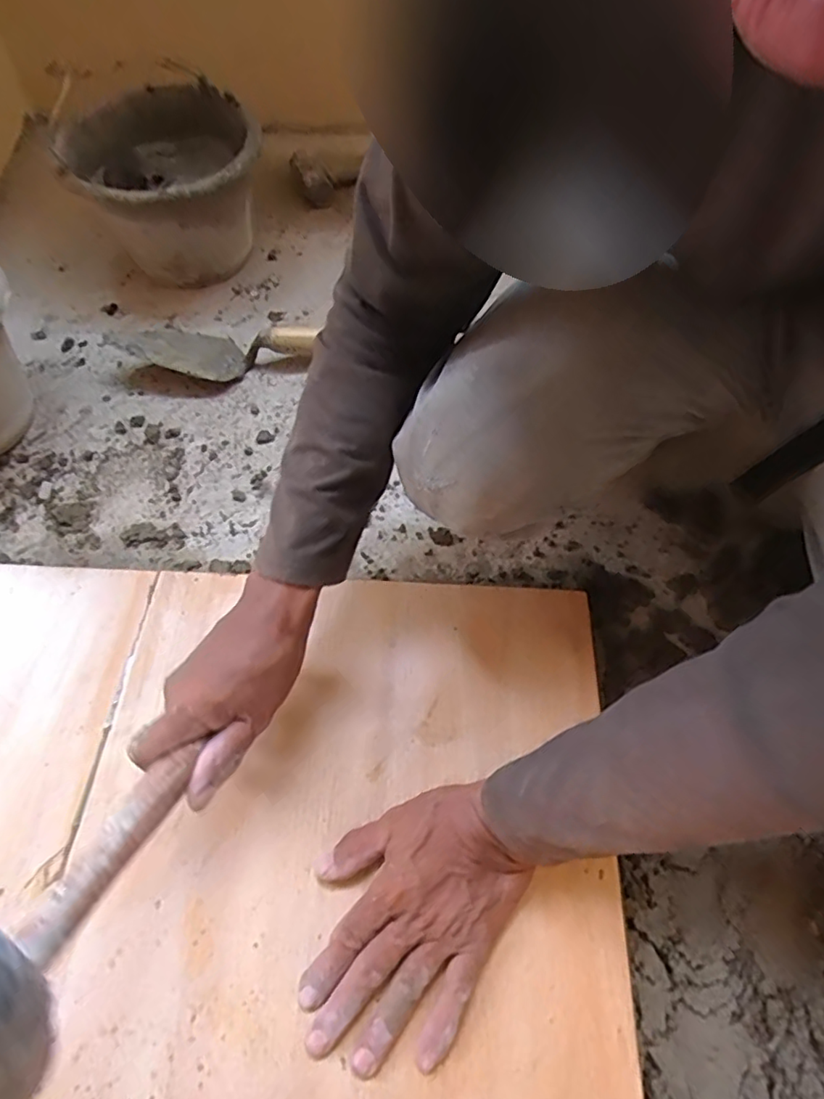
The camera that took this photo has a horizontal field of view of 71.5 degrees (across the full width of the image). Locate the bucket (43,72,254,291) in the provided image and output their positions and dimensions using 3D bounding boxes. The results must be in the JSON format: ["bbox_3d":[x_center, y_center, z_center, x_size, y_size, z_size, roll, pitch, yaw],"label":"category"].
[{"bbox_3d":[-0.312,-0.466,0.764,0.224,0.166,0.230,0,59,1],"label":"bucket"}]

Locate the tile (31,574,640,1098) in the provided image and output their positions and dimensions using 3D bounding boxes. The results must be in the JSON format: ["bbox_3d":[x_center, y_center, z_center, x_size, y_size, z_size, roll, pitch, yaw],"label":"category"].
[{"bbox_3d":[-0.049,0.199,0.428,0.389,0.010,0.393,3,59,3],"label":"tile"}]

